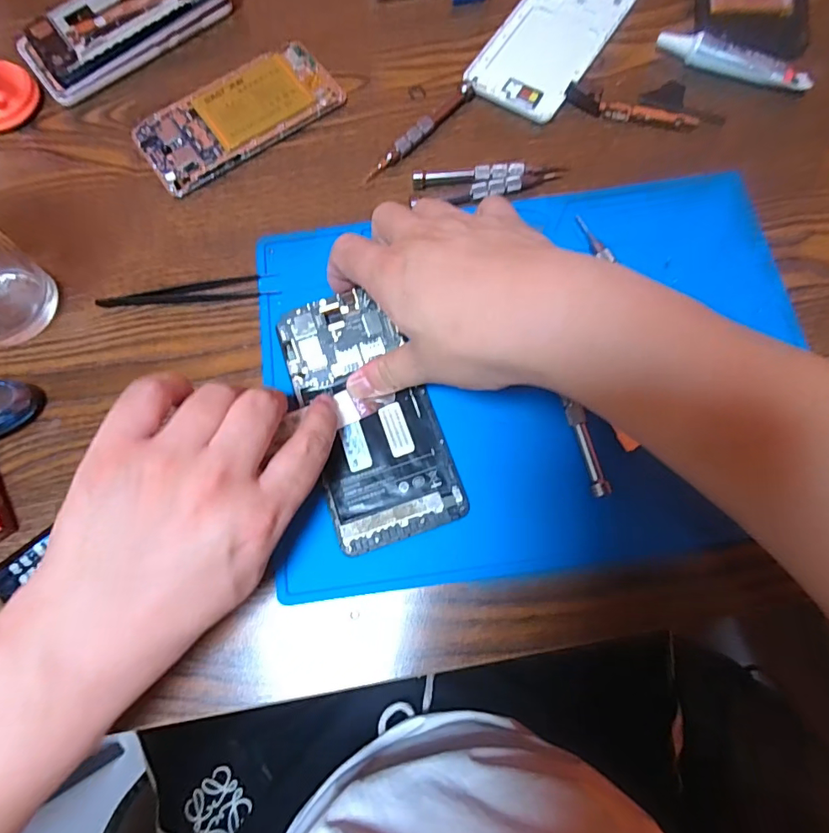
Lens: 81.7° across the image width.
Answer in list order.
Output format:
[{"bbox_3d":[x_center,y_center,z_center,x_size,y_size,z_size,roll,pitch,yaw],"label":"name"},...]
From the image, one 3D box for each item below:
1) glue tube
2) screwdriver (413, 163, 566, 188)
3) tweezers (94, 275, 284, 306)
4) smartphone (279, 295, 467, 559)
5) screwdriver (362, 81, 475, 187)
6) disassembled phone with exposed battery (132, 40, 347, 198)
[{"bbox_3d":[0.222,-0.247,0.336,0.104,0.016,0.016,20,76,8],"label":"glue tube"},{"bbox_3d":[0.049,-0.161,0.320,0.099,0.010,0.012,-1,74,2],"label":"screwdriver"},{"bbox_3d":[-0.145,-0.082,0.308,0.114,0.004,0.017,-3,74,1],"label":"tweezers"},{"bbox_3d":[-0.027,-0.001,0.276,0.071,0.008,0.143,-22,79,-4],"label":"smartphone"},{"bbox_3d":[0.005,-0.197,0.332,0.010,0.010,0.105,41,80,12],"label":"screwdriver"},{"bbox_3d":[-0.124,-0.214,0.342,0.142,0.010,0.065,-36,76,-8],"label":"disassembled phone with exposed battery"}]

